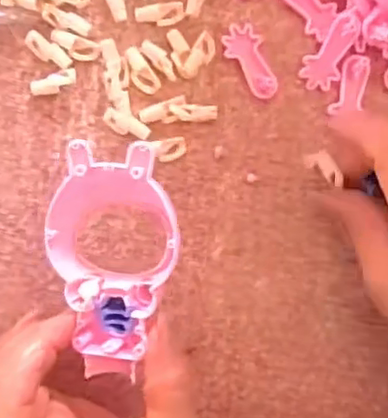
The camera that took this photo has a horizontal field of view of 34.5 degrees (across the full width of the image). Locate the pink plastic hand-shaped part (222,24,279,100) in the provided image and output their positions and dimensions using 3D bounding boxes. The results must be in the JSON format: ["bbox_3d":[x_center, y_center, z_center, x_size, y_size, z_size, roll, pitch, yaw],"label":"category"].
[{"bbox_3d":[0.030,-0.076,0.322,0.019,0.005,0.040,-37,92,0],"label":"pink plastic hand-shaped part"}]

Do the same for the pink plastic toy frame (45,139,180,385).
[{"bbox_3d":[-0.036,0.024,0.276,0.056,0.034,0.102,2,92,-1],"label":"pink plastic toy frame"}]

